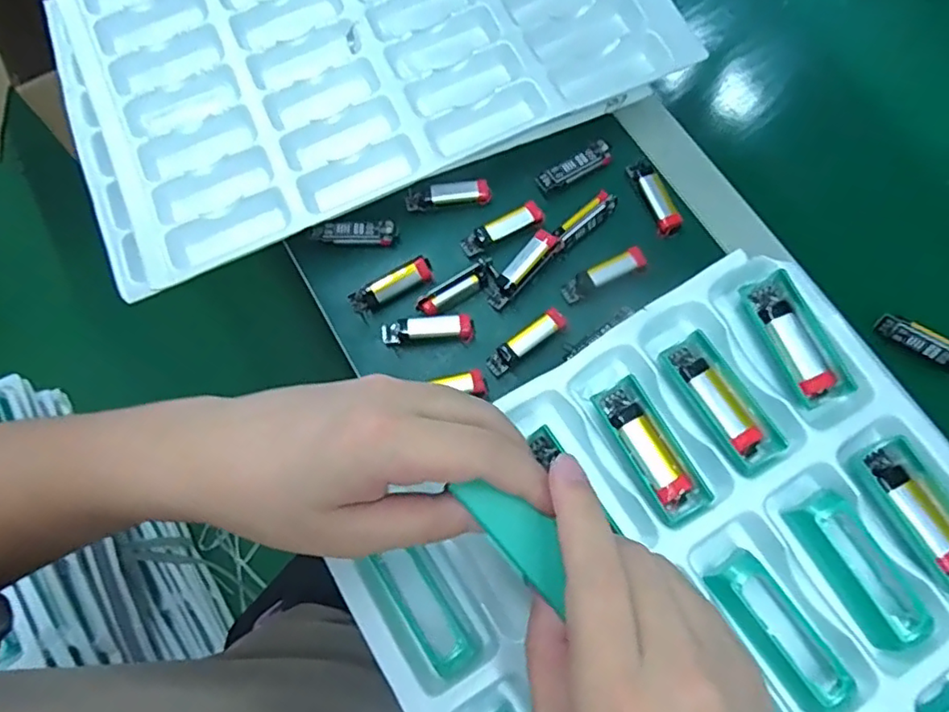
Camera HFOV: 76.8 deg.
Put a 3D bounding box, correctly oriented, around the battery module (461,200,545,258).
[{"bbox_3d":[0.023,-0.100,0.477,0.069,0.010,0.020,-29,74,-6],"label":"battery module"}]

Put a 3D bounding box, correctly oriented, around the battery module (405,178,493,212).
[{"bbox_3d":[-0.022,-0.131,0.488,0.069,0.012,0.017,-8,73,1],"label":"battery module"}]

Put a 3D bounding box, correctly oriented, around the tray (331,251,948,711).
[{"bbox_3d":[0.165,0.190,0.293,0.315,0.030,0.444,-31,77,-6],"label":"tray"}]

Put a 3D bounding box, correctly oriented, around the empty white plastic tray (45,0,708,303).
[{"bbox_3d":[-0.106,-0.273,0.507,0.492,0.036,0.324,-24,76,-5],"label":"empty white plastic tray"}]

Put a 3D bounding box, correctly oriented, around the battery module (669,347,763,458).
[{"bbox_3d":[0.137,0.025,0.340,0.017,0.010,0.070,-32,74,-7],"label":"battery module"}]

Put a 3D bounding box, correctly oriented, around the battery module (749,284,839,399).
[{"bbox_3d":[0.183,-0.010,0.346,0.017,0.008,0.070,-21,73,-3],"label":"battery module"}]

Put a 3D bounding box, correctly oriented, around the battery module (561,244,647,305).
[{"bbox_3d":[0.100,-0.063,0.462,0.070,0.017,0.017,-27,74,-5],"label":"battery module"}]

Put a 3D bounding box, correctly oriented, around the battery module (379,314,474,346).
[{"bbox_3d":[-0.036,-0.021,0.455,0.070,0.015,0.019,-3,73,2],"label":"battery module"}]

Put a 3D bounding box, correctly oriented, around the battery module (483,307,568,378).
[{"bbox_3d":[0.039,-0.010,0.451,0.067,0.013,0.018,-36,75,-8],"label":"battery module"}]

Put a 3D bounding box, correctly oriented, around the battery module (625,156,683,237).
[{"bbox_3d":[0.145,-0.129,0.480,0.021,0.010,0.068,-21,73,-3],"label":"battery module"}]

